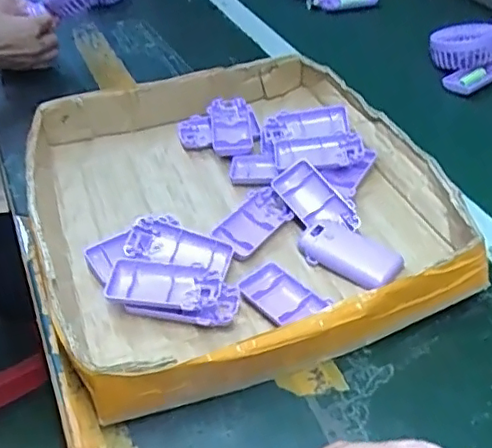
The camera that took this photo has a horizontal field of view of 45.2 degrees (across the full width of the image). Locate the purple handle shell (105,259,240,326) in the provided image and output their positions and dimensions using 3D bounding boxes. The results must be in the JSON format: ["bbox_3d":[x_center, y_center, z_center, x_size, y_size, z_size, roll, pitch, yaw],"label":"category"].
[{"bbox_3d":[-0.065,0.057,0.509,0.113,0.014,0.050,9,43,12],"label":"purple handle shell"}]

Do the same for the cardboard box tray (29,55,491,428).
[{"bbox_3d":[-0.012,-0.038,0.592,0.369,0.065,0.413,-15,44,-15],"label":"cardboard box tray"}]

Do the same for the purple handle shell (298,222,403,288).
[{"bbox_3d":[0.094,0.028,0.540,0.092,0.027,0.036,25,48,26],"label":"purple handle shell"}]

